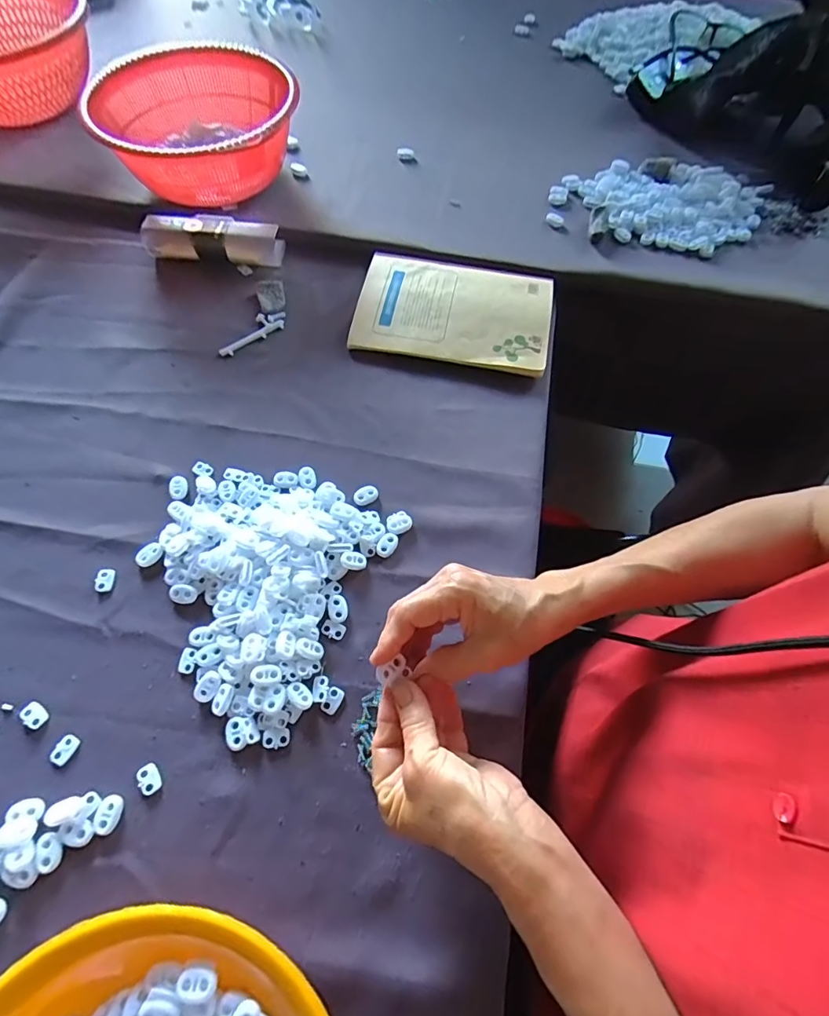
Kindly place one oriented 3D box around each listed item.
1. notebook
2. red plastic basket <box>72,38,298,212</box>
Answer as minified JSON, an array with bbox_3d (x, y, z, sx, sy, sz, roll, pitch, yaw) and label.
[{"bbox_3d":[0.042,-0.215,0.523,0.204,0.020,0.135,11,65,5],"label":"notebook"},{"bbox_3d":[-0.254,-0.442,0.580,0.222,0.103,0.218,0,64,0],"label":"red plastic basket"}]

